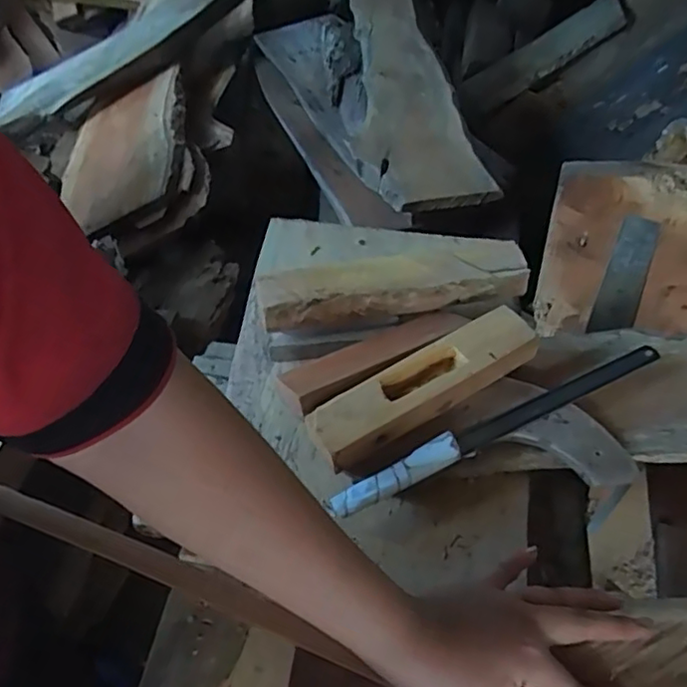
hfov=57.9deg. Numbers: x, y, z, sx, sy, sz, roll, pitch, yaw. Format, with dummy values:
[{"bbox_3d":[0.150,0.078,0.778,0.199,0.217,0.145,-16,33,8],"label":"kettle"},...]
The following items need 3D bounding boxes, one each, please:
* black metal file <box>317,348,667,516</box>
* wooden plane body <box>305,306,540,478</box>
[{"bbox_3d":[0.136,0.064,0.509,0.310,0.018,0.020,-22,56,-16],"label":"black metal file"},{"bbox_3d":[0.068,0.035,0.518,0.205,0.037,0.052,-28,57,-20],"label":"wooden plane body"}]

